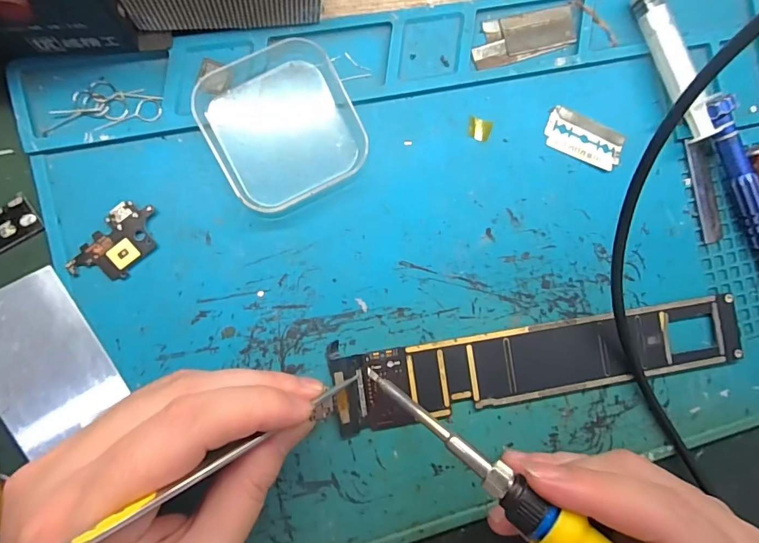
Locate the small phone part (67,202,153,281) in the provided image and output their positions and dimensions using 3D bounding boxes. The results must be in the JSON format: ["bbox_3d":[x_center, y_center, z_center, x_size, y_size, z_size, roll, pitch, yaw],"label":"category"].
[{"bbox_3d":[-0.113,-0.011,0.189,0.022,0.004,0.041,41,83,-5],"label":"small phone part"}]

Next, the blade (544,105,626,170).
[{"bbox_3d":[0.107,-0.069,0.225,0.042,0.004,0.022,21,85,-7],"label":"blade"}]

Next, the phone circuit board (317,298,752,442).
[{"bbox_3d":[0.084,0.045,0.216,0.211,0.006,0.036,-7,89,-8],"label":"phone circuit board"}]

